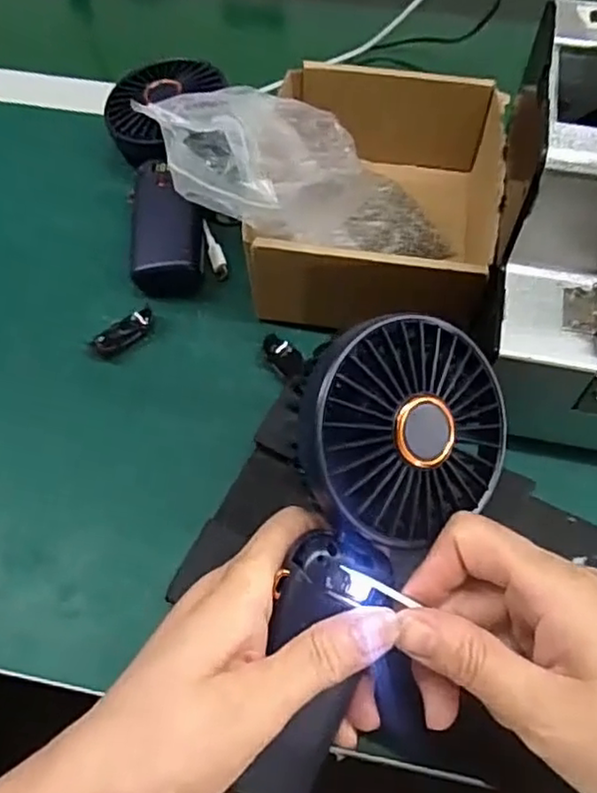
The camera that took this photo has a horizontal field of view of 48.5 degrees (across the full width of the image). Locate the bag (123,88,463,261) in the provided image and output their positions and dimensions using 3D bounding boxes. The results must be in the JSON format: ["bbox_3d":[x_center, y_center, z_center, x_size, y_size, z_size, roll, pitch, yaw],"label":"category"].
[{"bbox_3d":[0.009,-0.125,0.395,0.185,0.067,0.112,12,58,-36],"label":"bag"}]

